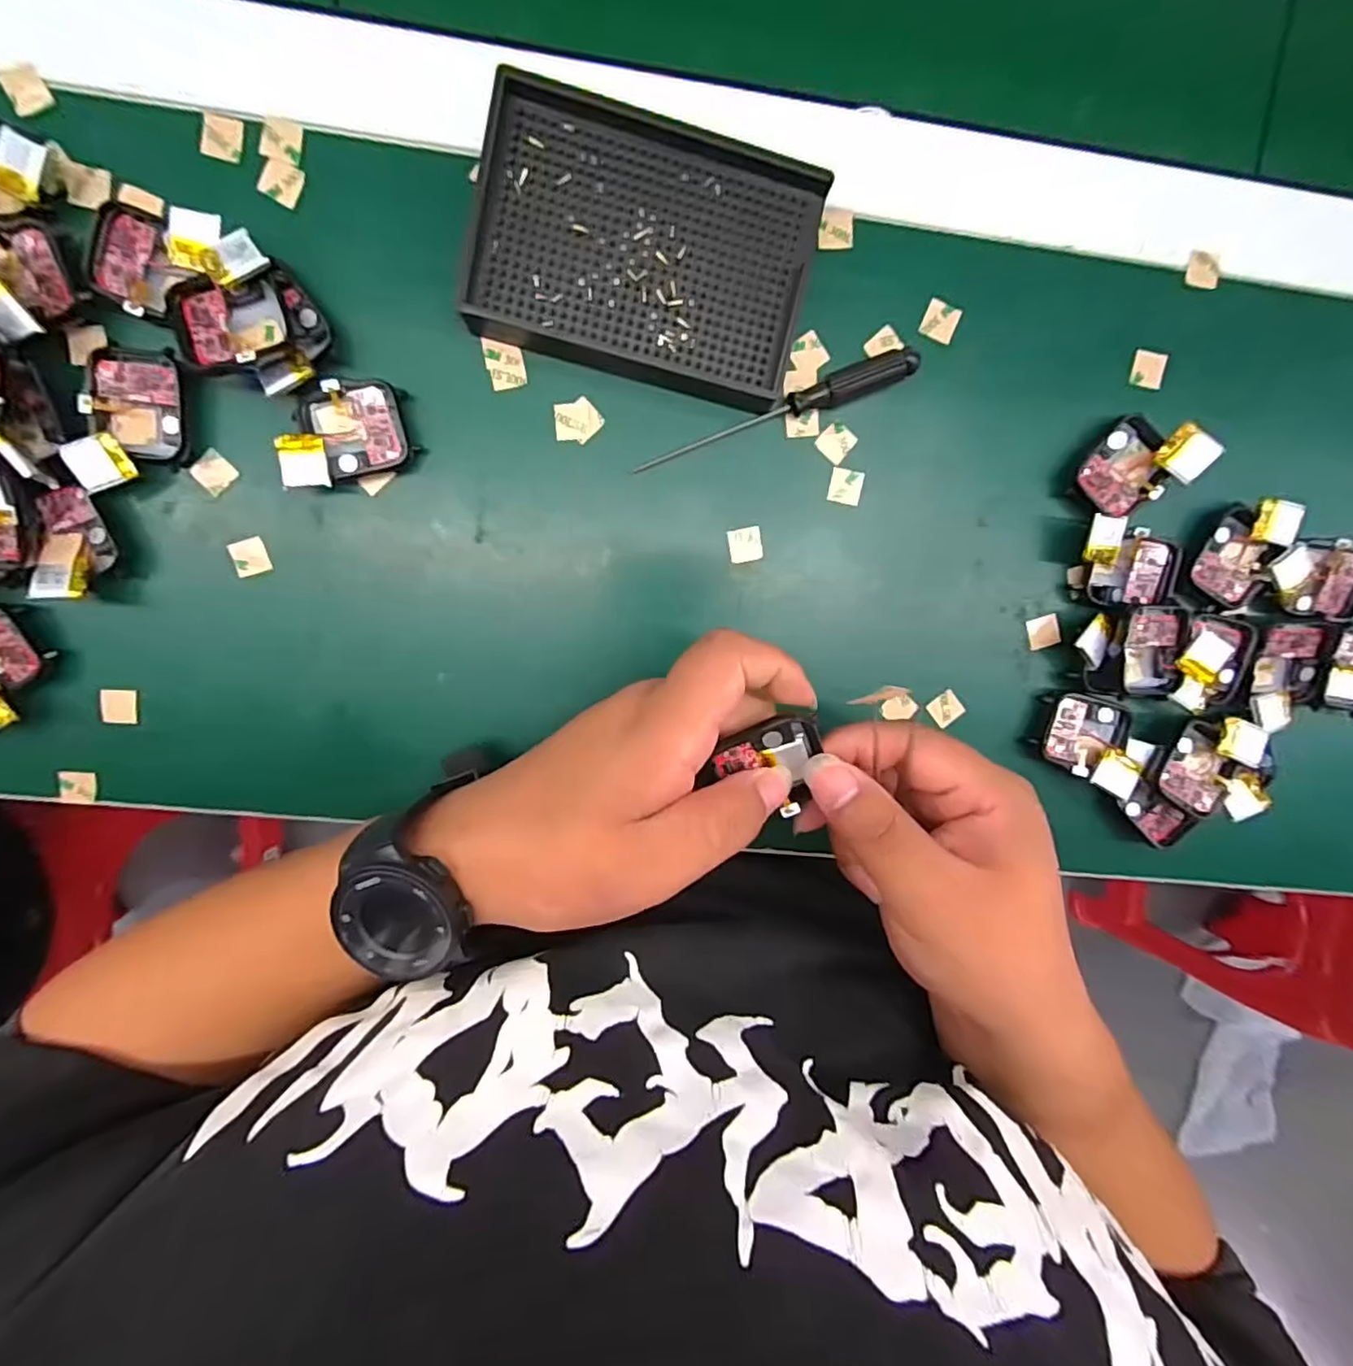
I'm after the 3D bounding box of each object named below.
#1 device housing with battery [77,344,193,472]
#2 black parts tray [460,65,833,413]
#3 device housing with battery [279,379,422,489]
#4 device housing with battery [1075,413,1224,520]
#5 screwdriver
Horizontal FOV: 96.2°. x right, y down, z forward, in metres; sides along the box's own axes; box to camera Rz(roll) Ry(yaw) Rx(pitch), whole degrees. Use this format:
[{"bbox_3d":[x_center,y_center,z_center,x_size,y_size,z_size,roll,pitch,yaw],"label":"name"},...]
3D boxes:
[{"bbox_3d":[-0.225,-0.117,0.256,0.037,0.011,0.043,10,97,-5],"label":"device housing with battery"},{"bbox_3d":[-0.011,-0.180,0.255,0.135,0.024,0.095,12,97,-6],"label":"black parts tray"},{"bbox_3d":[-0.143,-0.107,0.262,0.054,0.016,0.037,-16,99,-1],"label":"device housing with battery"},{"bbox_3d":[0.215,-0.103,0.281,0.051,0.020,0.038,-32,99,1],"label":"device housing with battery"},{"bbox_3d":[0.046,-0.121,0.273,0.130,0.013,0.014,-23,99,0],"label":"screwdriver"}]

